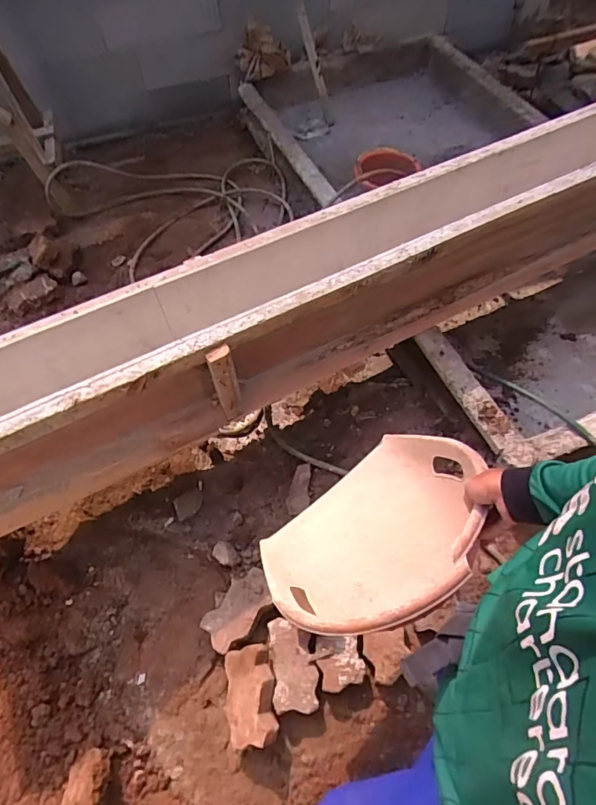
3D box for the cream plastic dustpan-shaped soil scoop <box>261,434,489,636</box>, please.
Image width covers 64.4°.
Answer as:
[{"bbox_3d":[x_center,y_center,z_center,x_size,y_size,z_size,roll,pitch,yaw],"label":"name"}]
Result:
[{"bbox_3d":[0.154,0.236,0.855,0.427,0.423,0.138,-40,109,-16],"label":"cream plastic dustpan-shaped soil scoop"}]

